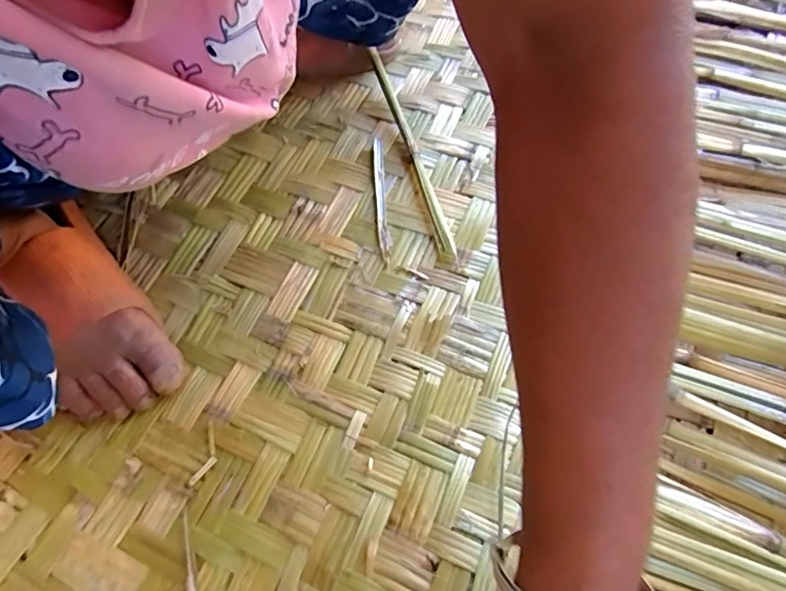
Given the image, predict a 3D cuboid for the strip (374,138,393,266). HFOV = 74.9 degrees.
[{"bbox_3d":[-0.011,-0.086,0.444,0.010,0.007,0.134,-7,59,0],"label":"strip"}]

